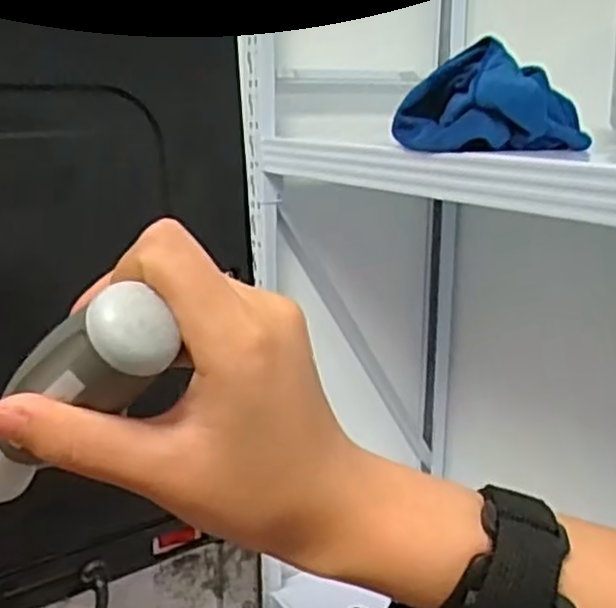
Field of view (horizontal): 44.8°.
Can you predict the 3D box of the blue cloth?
[{"bbox_3d":[0.206,-0.224,0.826,0.211,0.102,0.120,3,17,4],"label":"blue cloth"}]

